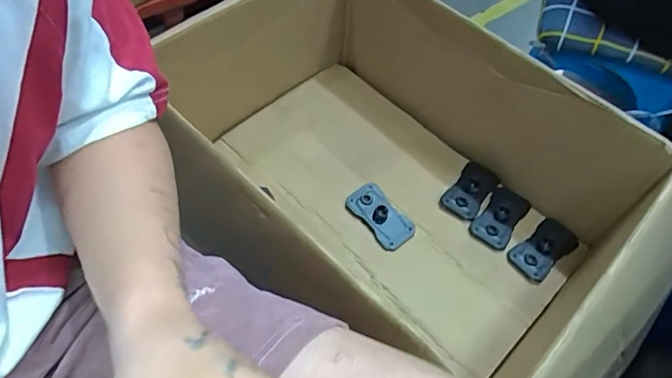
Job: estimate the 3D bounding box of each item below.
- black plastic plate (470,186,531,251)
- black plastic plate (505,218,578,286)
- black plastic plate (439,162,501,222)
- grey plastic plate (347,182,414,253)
[{"bbox_3d":[0.258,0.039,0.758,0.057,0.021,0.110,34,61,18],"label":"black plastic plate"},{"bbox_3d":[0.310,0.089,0.729,0.109,0.015,0.058,-35,65,-23],"label":"black plastic plate"},{"bbox_3d":[0.217,-0.001,0.783,0.059,0.019,0.107,33,61,18],"label":"black plastic plate"},{"bbox_3d":[0.069,0.039,0.748,0.058,0.021,0.105,-34,64,-23],"label":"grey plastic plate"}]

